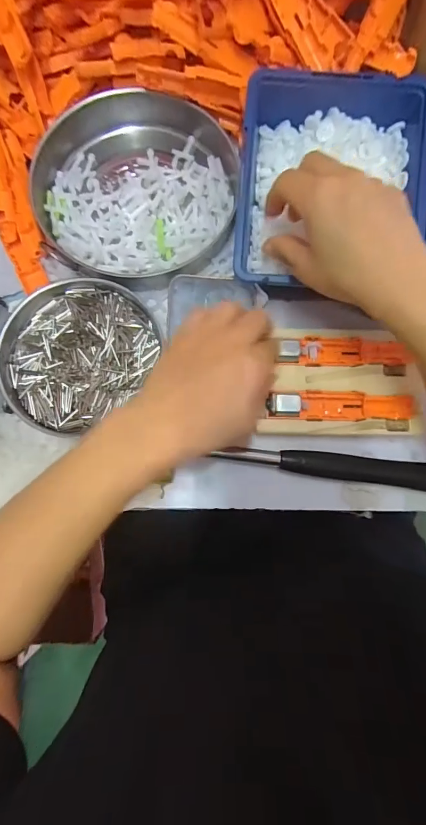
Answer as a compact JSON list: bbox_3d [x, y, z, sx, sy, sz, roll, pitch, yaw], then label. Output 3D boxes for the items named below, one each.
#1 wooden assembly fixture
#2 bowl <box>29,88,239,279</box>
[{"bbox_3d":[0.107,-0.025,0.323,0.123,0.026,0.087,1,83,2],"label":"wooden assembly fixture"},{"bbox_3d":[-0.070,-0.208,0.359,0.178,0.036,0.167,0,83,2],"label":"bowl"}]

